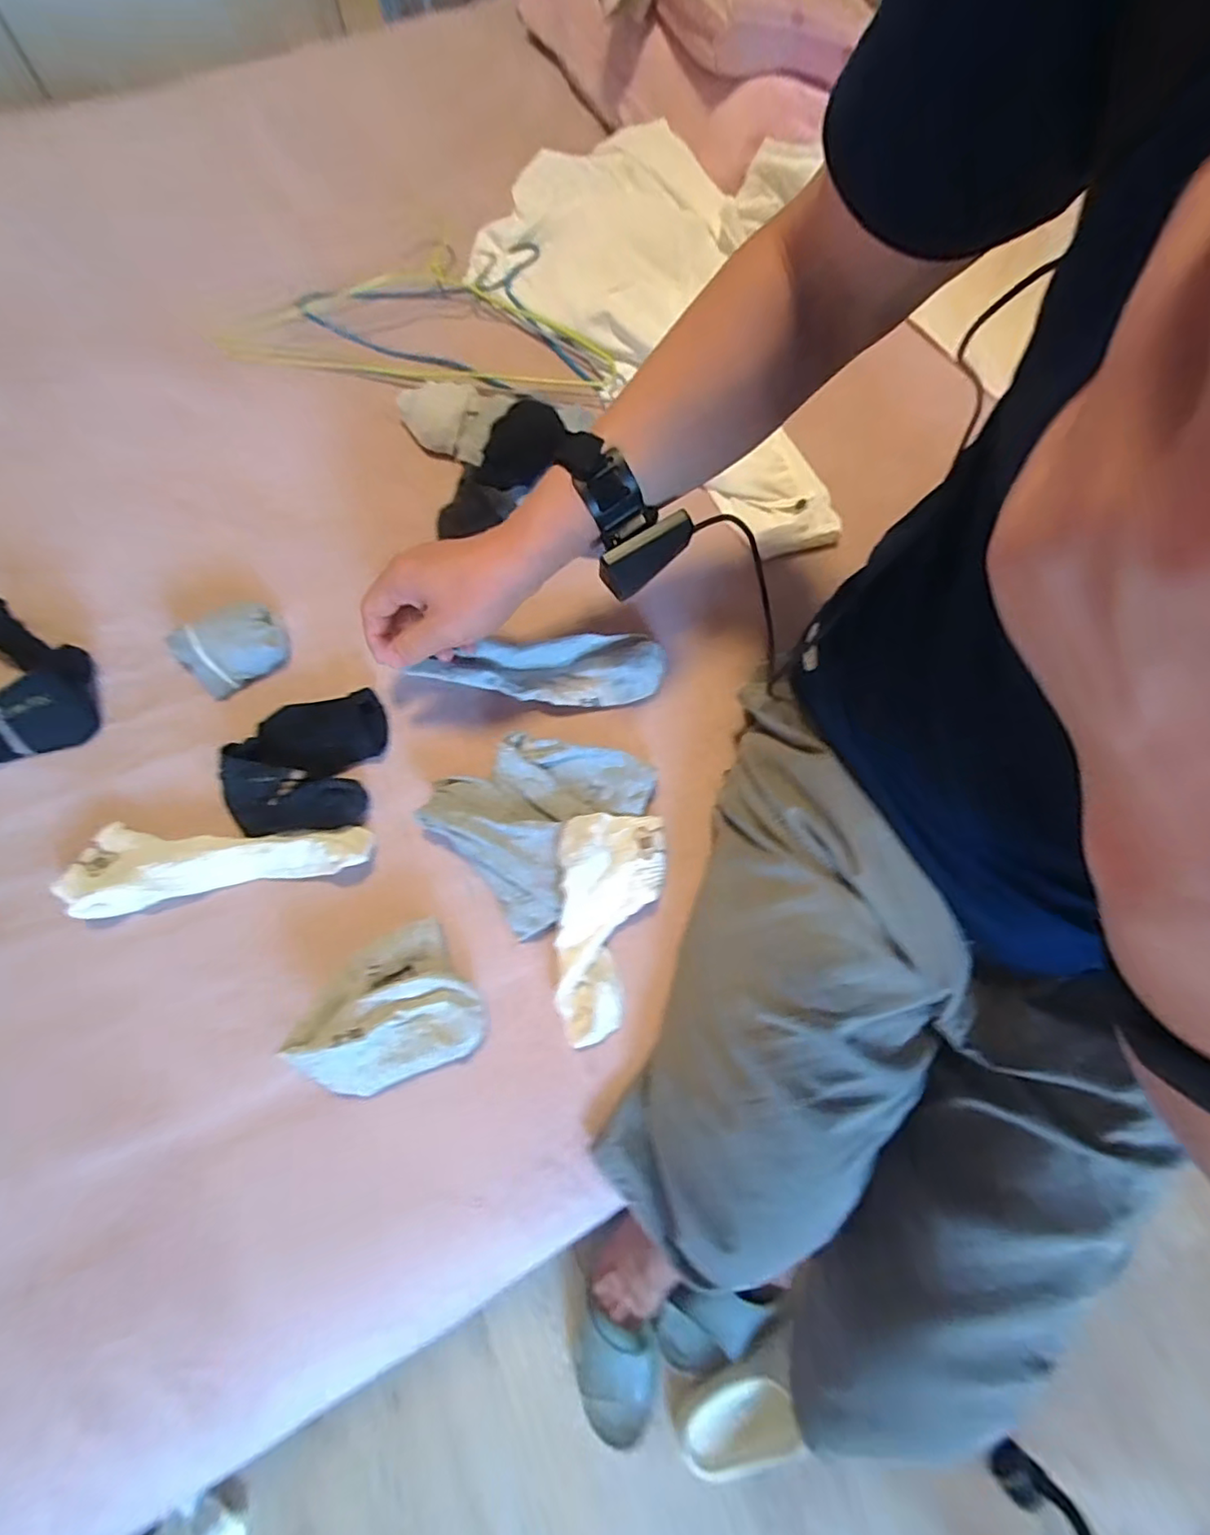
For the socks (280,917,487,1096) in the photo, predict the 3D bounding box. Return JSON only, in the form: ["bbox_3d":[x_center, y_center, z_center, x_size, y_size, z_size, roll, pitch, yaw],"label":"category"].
[{"bbox_3d":[-0.155,0.171,0.425,0.124,0.041,0.100,-19,71,-9],"label":"socks"}]

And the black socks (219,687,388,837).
[{"bbox_3d":[-0.243,-0.008,0.485,0.105,0.039,0.124,5,69,0],"label":"black socks"}]

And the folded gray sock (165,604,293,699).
[{"bbox_3d":[-0.334,-0.109,0.529,0.090,0.031,0.077,-34,74,-13],"label":"folded gray sock"}]

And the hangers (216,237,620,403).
[{"bbox_3d":[-0.196,-0.546,0.700,0.446,0.037,0.253,12,69,3],"label":"hangers"}]

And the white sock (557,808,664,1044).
[{"bbox_3d":[-0.003,0.115,0.455,0.079,0.033,0.172,11,69,2],"label":"white sock"}]

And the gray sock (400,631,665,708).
[{"bbox_3d":[-0.052,-0.087,0.520,0.204,0.029,0.059,-2,69,-6],"label":"gray sock"}]

